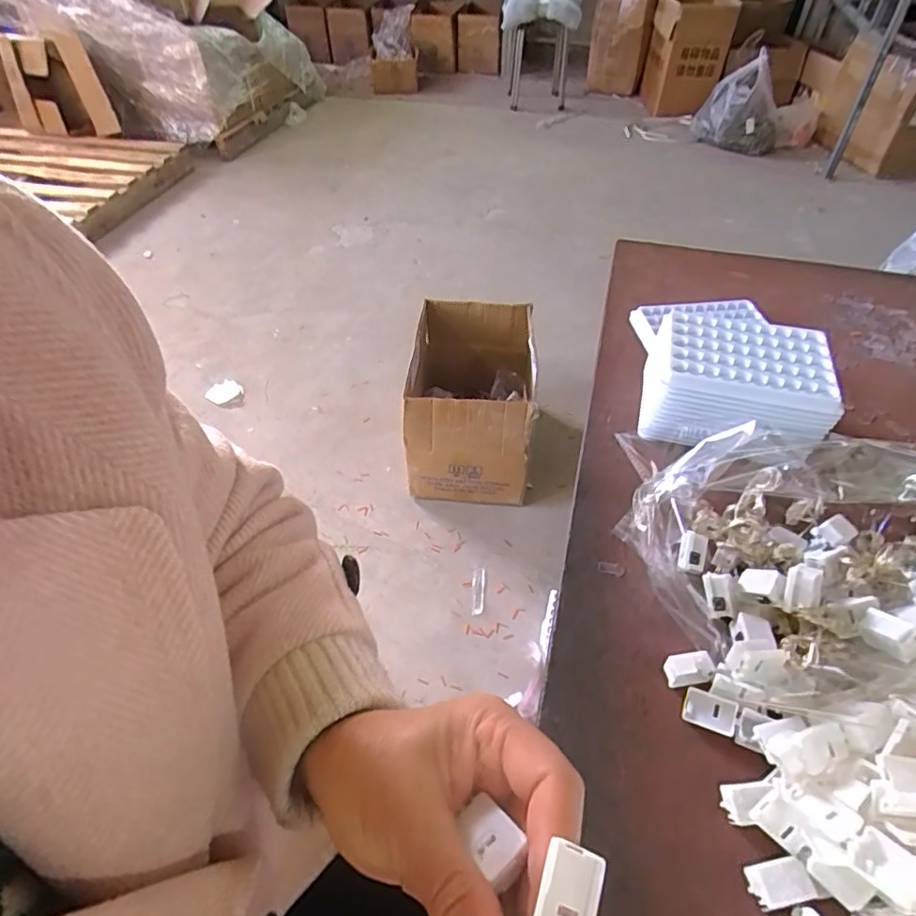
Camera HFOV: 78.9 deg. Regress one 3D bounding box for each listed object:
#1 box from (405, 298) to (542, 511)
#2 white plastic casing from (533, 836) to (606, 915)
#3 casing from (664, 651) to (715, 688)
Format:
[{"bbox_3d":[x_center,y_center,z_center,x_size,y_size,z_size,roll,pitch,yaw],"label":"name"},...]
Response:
[{"bbox_3d":[0.034,-0.152,1.344,0.265,0.302,0.431,3,48,3],"label":"box"},{"bbox_3d":[0.033,0.132,0.165,0.018,0.009,0.028,16,50,15],"label":"white plastic casing"},{"bbox_3d":[0.140,0.127,0.337,0.028,0.019,0.013,-7,48,-6],"label":"casing"}]

